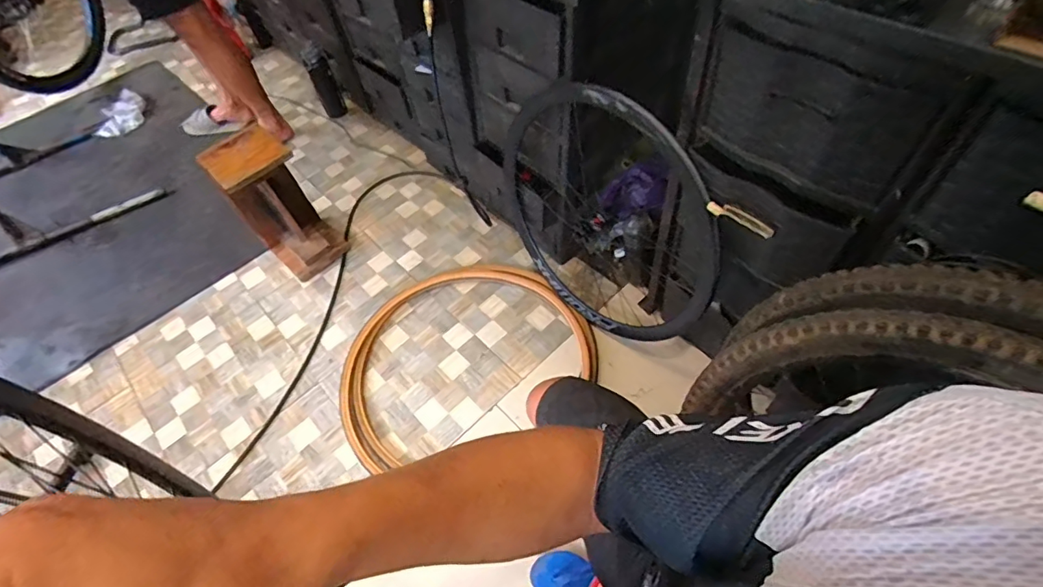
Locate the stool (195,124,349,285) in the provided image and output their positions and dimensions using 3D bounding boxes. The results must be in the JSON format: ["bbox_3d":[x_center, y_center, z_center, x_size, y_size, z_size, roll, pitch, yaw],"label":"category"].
[{"bbox_3d":[-0.723,-0.258,1.502,0.213,0.417,0.260,-39,60,-21],"label":"stool"}]

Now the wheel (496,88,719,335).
[{"bbox_3d":[0.149,-0.199,1.190,0.126,0.607,0.680,-37,59,-20],"label":"wheel"}]

